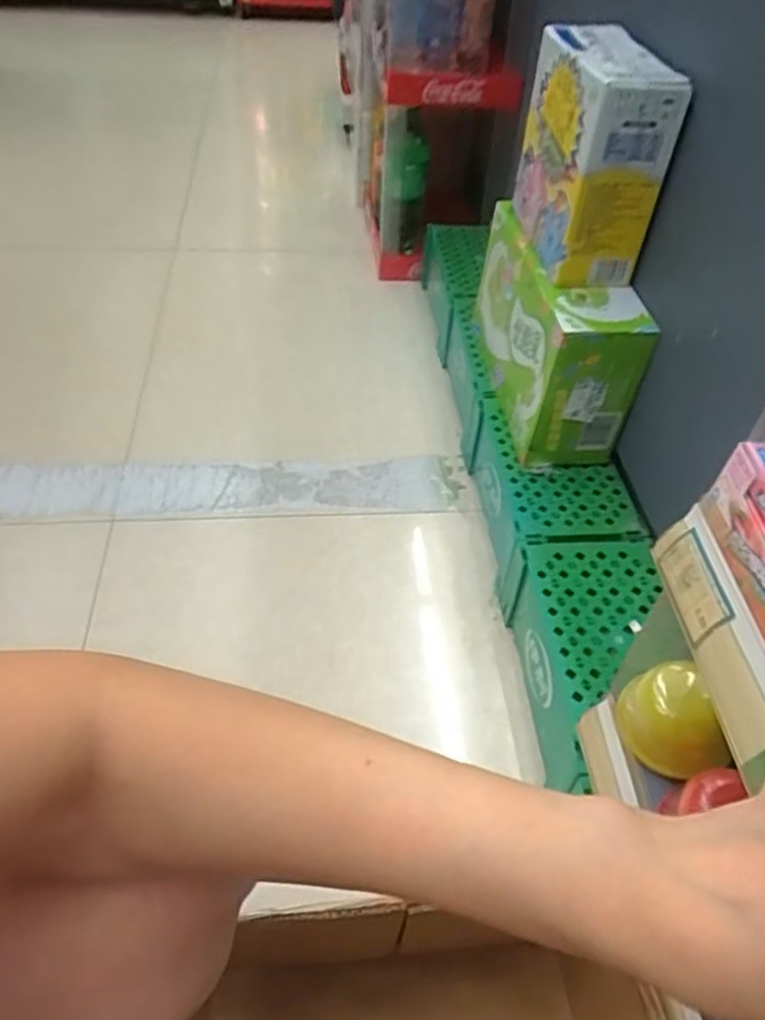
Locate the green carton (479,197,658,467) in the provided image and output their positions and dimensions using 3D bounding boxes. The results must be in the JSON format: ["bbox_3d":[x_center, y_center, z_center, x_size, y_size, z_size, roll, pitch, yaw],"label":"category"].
[{"bbox_3d":[0.224,-0.234,0.941,0.132,0.197,0.312,-1,47,-5],"label":"green carton"}]

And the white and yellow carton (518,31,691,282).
[{"bbox_3d":[0.239,-0.412,0.820,0.103,0.203,0.222,-2,47,-6],"label":"white and yellow carton"}]

